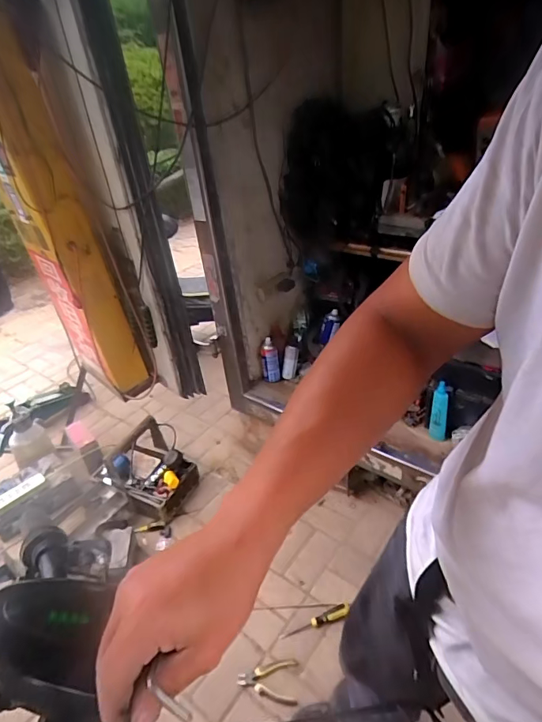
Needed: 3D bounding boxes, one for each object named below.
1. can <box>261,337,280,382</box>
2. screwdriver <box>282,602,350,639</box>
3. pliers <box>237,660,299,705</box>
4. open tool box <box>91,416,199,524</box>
[{"bbox_3d":[-0.003,-0.005,1.621,0.063,0.165,0.068,-5,32,3],"label":"can"},{"bbox_3d":[0.123,0.710,1.220,0.200,0.031,0.038,-14,33,-11],"label":"screwdriver"},{"bbox_3d":[-0.008,0.795,1.123,0.145,0.023,0.096,-1,33,9],"label":"pliers"},{"bbox_3d":[-0.454,0.361,1.593,0.329,0.207,0.240,14,39,28],"label":"open tool box"}]

